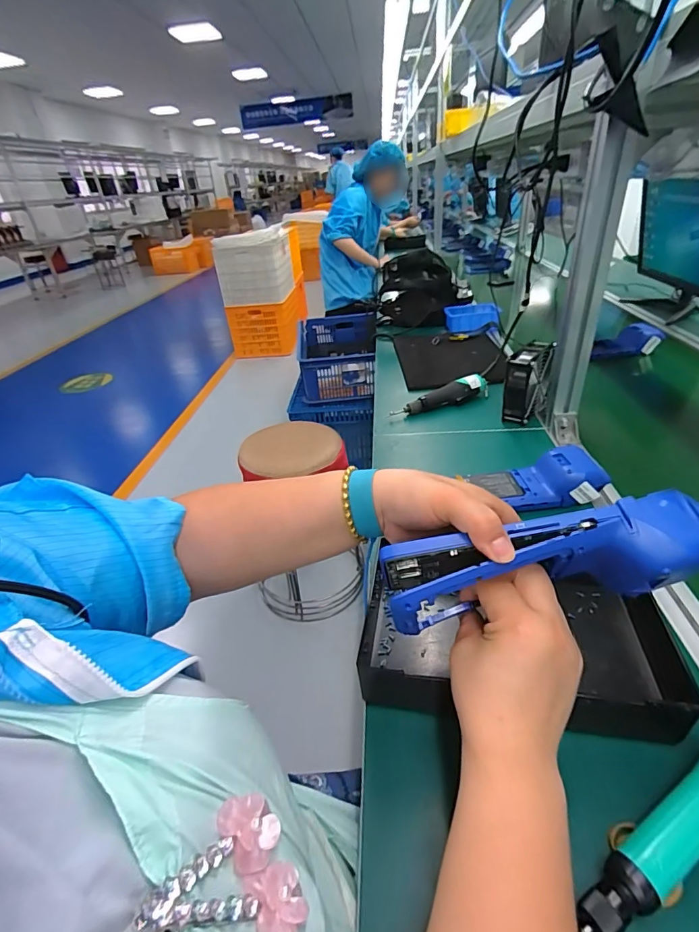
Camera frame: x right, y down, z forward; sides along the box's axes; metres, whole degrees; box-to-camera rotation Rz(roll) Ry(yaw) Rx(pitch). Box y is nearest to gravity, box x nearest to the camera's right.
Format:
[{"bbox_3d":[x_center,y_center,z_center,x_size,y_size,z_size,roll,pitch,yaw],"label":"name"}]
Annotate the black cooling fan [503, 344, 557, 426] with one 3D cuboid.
[{"bbox_3d":[0.322,-0.151,0.801,0.058,0.116,0.112,15,38,29],"label":"black cooling fan"}]

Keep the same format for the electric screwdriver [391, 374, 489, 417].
[{"bbox_3d":[0.175,-0.137,0.879,0.210,0.048,0.041,-12,33,-10],"label":"electric screwdriver"}]

